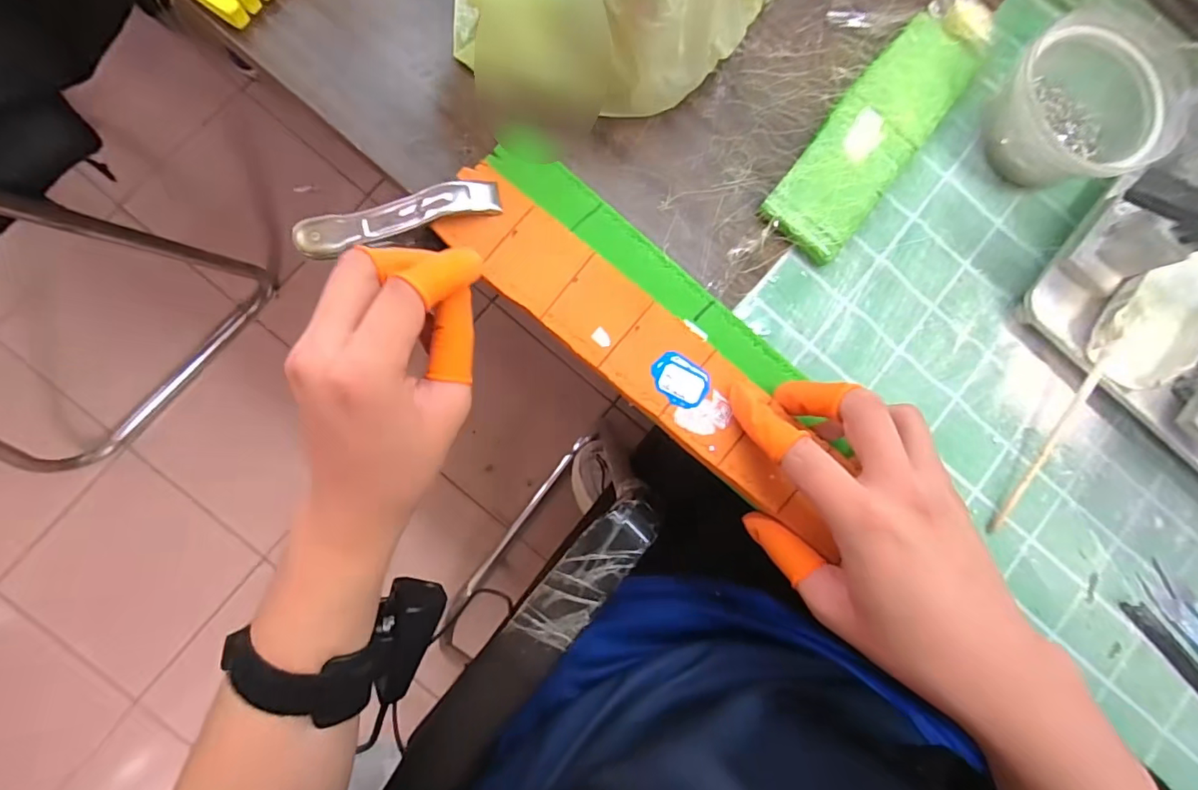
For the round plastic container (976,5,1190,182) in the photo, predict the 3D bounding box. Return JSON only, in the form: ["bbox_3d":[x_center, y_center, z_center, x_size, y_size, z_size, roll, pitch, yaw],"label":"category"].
[{"bbox_3d":[0.307,-0.185,0.336,0.099,0.055,0.095,1,85,-7],"label":"round plastic container"}]

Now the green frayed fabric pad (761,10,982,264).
[{"bbox_3d":[0.179,-0.170,0.340,0.057,0.015,0.182,39,82,-2],"label":"green frayed fabric pad"}]

